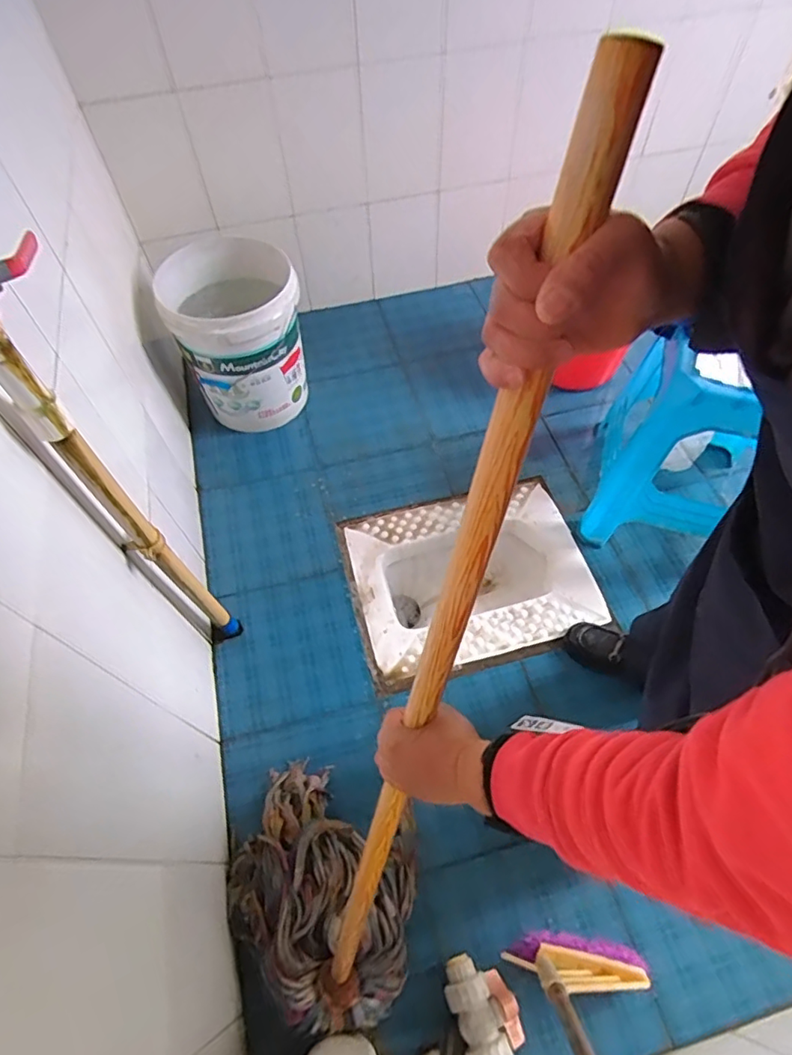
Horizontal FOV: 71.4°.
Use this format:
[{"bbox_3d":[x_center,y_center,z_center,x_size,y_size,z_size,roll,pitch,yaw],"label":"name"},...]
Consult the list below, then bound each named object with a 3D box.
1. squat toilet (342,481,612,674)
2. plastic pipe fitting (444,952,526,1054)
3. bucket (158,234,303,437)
[{"bbox_3d":[0.164,0.135,1.272,0.500,0.159,0.392,-12,57,-6],"label":"squat toilet"},{"bbox_3d":[0.130,0.701,0.793,0.090,0.060,0.147,-18,58,-9],"label":"plastic pipe fitting"},{"bbox_3d":[-0.378,-0.477,1.363,0.303,0.364,0.362,-20,59,-10],"label":"bucket"}]

